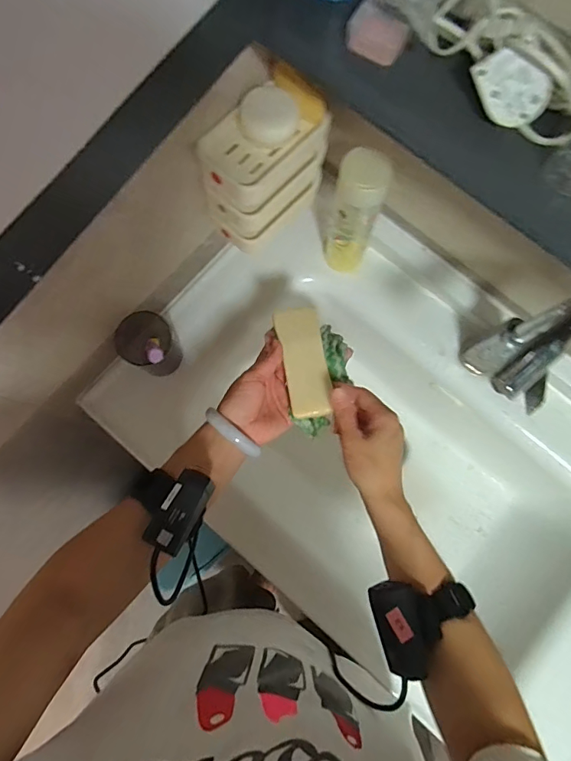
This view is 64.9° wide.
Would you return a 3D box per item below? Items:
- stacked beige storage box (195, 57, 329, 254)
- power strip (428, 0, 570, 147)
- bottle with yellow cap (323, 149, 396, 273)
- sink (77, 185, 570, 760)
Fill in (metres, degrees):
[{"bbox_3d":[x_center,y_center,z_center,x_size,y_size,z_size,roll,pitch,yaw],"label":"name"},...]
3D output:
[{"bbox_3d":[-0.026,-0.252,0.531,0.151,0.128,0.090,-40,82,-7],"label":"stacked beige storage box"},{"bbox_3d":[0.168,-0.240,0.339,0.068,0.039,0.153,-43,82,-8],"label":"power strip"},{"bbox_3d":[0.091,-0.210,0.590,0.061,0.203,0.049,20,80,4],"label":"bottle with yellow cap"},{"bbox_3d":[0.166,0.123,0.724,0.780,0.264,0.480,40,81,7],"label":"sink"}]

